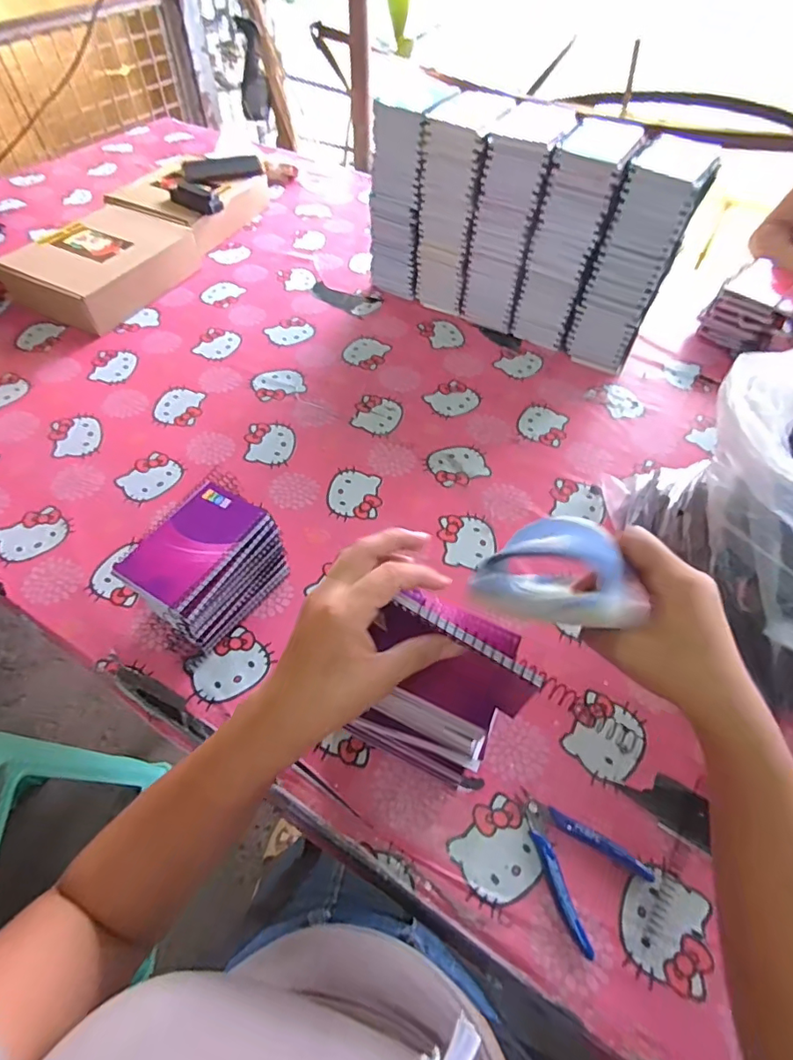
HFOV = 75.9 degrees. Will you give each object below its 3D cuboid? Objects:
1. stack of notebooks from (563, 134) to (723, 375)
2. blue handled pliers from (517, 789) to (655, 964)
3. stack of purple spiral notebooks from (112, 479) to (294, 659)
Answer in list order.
[{"bbox_3d":[0.357,-0.401,0.778,0.105,0.290,0.115,28,58,17],"label":"stack of notebooks"},{"bbox_3d":[0.156,0.282,0.449,0.088,0.009,0.114,-29,61,-20],"label":"blue handled pliers"},{"bbox_3d":[-0.196,0.044,0.546,0.096,0.120,0.140,33,60,20],"label":"stack of purple spiral notebooks"}]

